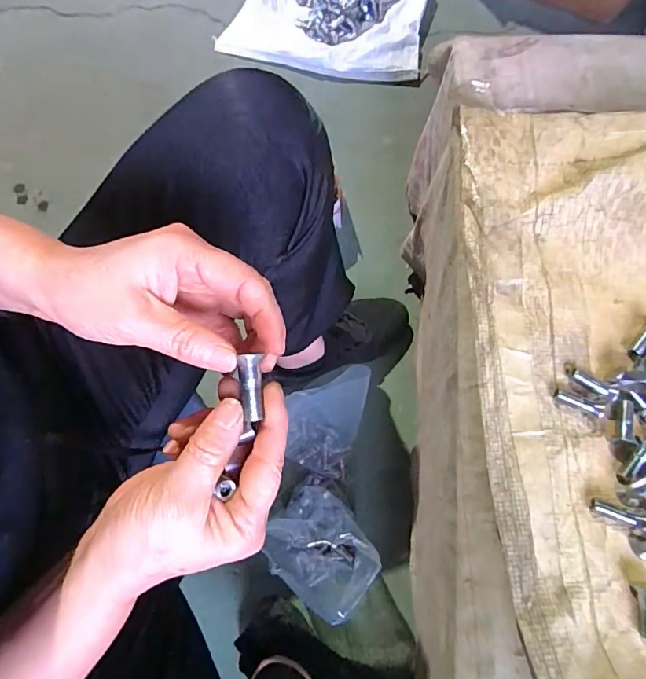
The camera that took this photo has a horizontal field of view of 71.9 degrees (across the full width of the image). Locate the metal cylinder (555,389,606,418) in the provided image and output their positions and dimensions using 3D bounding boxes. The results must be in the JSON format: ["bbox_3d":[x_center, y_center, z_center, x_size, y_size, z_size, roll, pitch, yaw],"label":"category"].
[{"bbox_3d":[0.204,0.050,0.353,0.038,0.008,0.009,25,77,8],"label":"metal cylinder"}]

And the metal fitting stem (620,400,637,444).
[{"bbox_3d":[0.241,0.065,0.352,0.013,0.011,0.034,13,75,6],"label":"metal fitting stem"}]

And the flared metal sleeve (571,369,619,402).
[{"bbox_3d":[0.218,0.037,0.357,0.037,0.007,0.010,34,78,10],"label":"flared metal sleeve"}]

